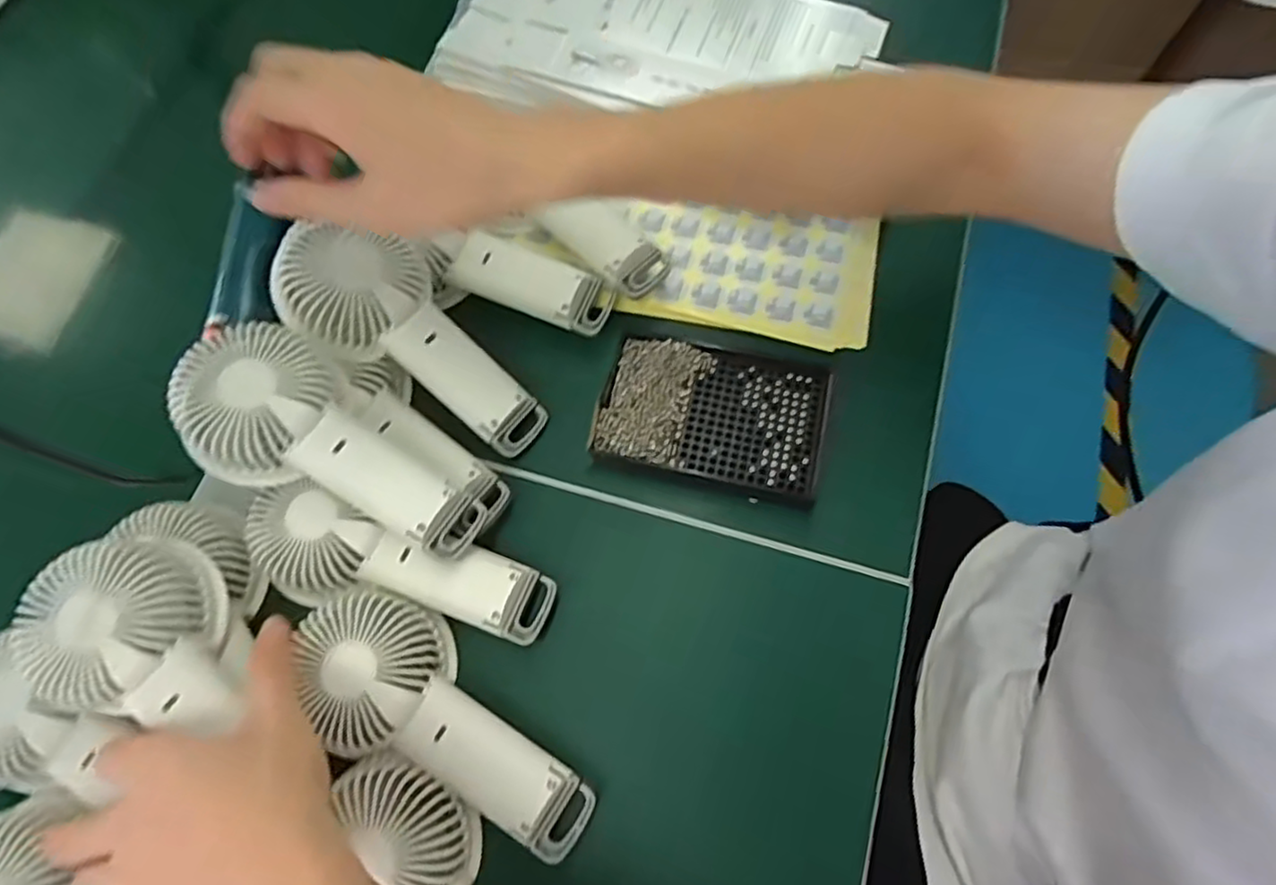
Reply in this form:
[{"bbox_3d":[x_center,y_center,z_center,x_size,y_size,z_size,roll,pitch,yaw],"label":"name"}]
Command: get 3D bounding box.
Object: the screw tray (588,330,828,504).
[{"bbox_3d":[0.047,-0.016,0.436,0.138,0.023,0.089,14,71,7],"label":"screw tray"}]

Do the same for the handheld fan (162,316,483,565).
[{"bbox_3d":[-0.169,0.005,0.387,0.174,0.038,0.083,32,73,-4],"label":"handheld fan"}]

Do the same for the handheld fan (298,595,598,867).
[{"bbox_3d":[-0.101,0.143,0.368,0.179,0.043,0.087,28,73,12],"label":"handheld fan"}]

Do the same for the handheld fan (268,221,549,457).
[{"bbox_3d":[-0.133,-0.064,0.423,0.177,0.036,0.074,38,73,-14],"label":"handheld fan"}]

